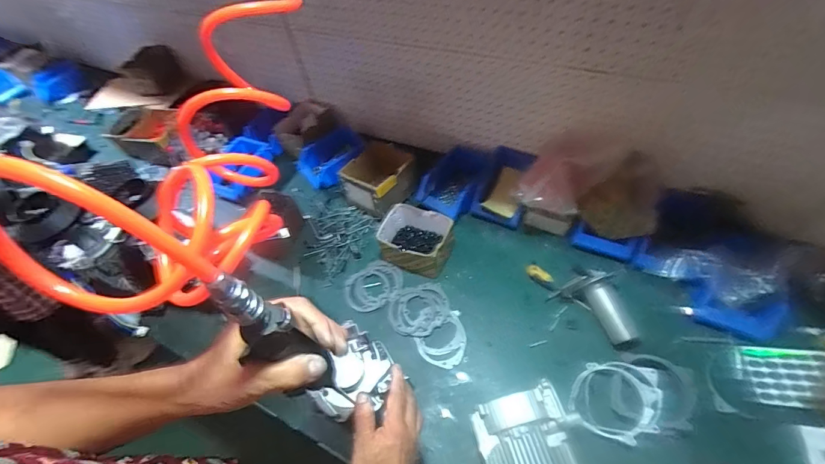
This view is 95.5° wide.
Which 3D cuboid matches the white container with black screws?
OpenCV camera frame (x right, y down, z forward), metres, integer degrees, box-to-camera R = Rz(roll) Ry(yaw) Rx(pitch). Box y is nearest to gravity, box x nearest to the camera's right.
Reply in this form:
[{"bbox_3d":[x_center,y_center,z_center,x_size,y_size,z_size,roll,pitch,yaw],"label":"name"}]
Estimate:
[{"bbox_3d":[0.001,0.009,0.851,0.151,0.098,0.115,25,56,19],"label":"white container with black screws"}]

